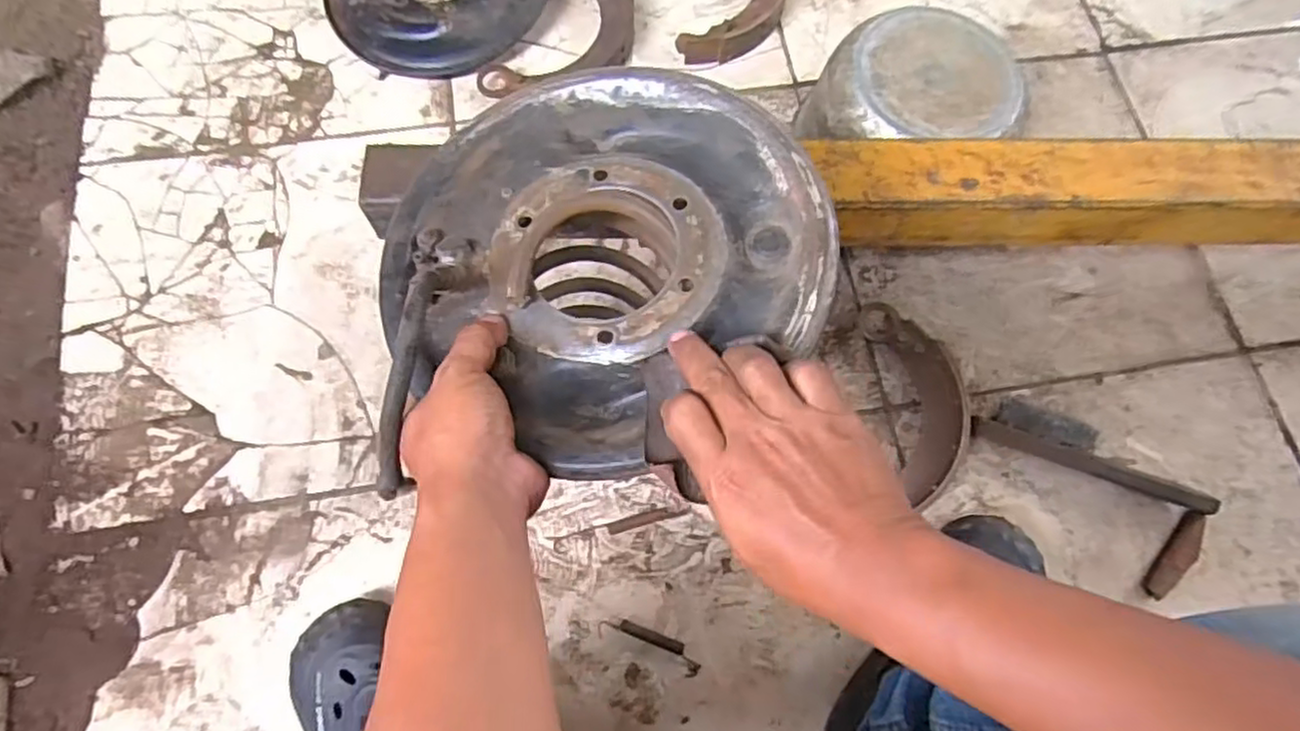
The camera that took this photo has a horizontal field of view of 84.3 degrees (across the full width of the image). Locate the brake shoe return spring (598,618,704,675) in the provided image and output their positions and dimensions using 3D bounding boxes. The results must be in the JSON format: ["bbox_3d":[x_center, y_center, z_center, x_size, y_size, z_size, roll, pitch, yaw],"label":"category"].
[{"bbox_3d":[0.000,0.249,0.645,0.096,0.008,0.023,23,73,5],"label":"brake shoe return spring"}]

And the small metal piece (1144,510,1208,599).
[{"bbox_3d":[0.509,0.185,0.690,0.029,0.013,0.097,40,75,9],"label":"small metal piece"}]

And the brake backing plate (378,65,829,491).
[{"bbox_3d":[-0.030,-0.067,0.426,0.257,0.056,0.256,1,73,-2],"label":"brake backing plate"}]

